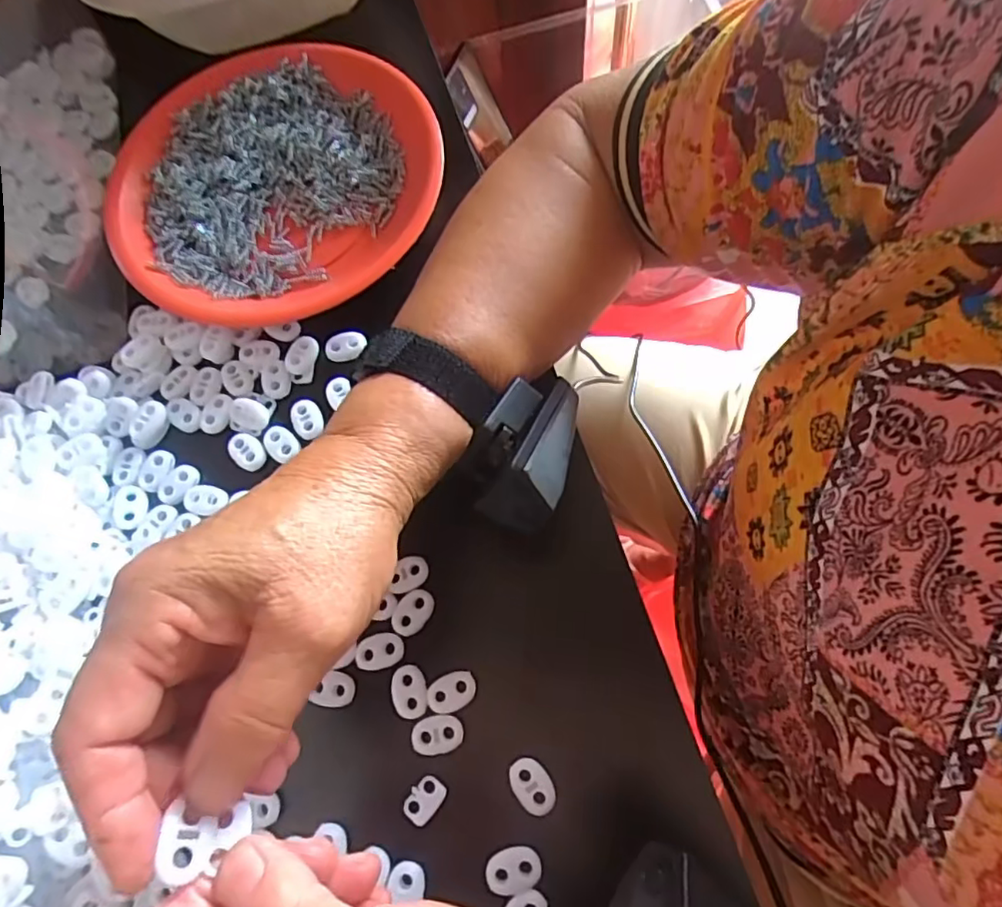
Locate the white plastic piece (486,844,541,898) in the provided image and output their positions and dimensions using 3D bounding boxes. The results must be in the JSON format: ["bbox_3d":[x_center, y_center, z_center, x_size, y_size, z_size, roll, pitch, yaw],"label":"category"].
[{"bbox_3d":[0.005,0.170,0.245,0.023,0.004,0.015,-17,70,-3],"label":"white plastic piece"}]

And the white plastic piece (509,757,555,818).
[{"bbox_3d":[0.013,0.141,0.254,0.016,0.004,0.023,-37,73,-10],"label":"white plastic piece"}]

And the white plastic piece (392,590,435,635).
[{"bbox_3d":[-0.042,0.074,0.281,0.015,0.004,0.022,31,74,13],"label":"white plastic piece"}]

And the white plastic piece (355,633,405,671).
[{"bbox_3d":[-0.056,0.091,0.276,0.022,0.004,0.015,-17,70,-3],"label":"white plastic piece"}]

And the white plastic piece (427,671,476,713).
[{"bbox_3d":[-0.022,0.107,0.268,0.022,0.004,0.015,-18,70,-4],"label":"white plastic piece"}]

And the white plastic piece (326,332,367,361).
[{"bbox_3d":[-0.085,-0.059,0.329,0.022,0.005,0.015,-11,70,-1],"label":"white plastic piece"}]

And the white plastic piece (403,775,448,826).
[{"bbox_3d":[-0.033,0.149,0.257,0.013,0.004,0.019,33,75,13],"label":"white plastic piece"}]

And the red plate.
[{"bbox_3d":[-0.136,-0.162,0.357,0.189,0.032,0.171,-36,72,-10],"label":"red plate"}]

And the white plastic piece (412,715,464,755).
[{"bbox_3d":[-0.028,0.123,0.262,0.023,0.004,0.015,-7,70,0],"label":"white plastic piece"}]

